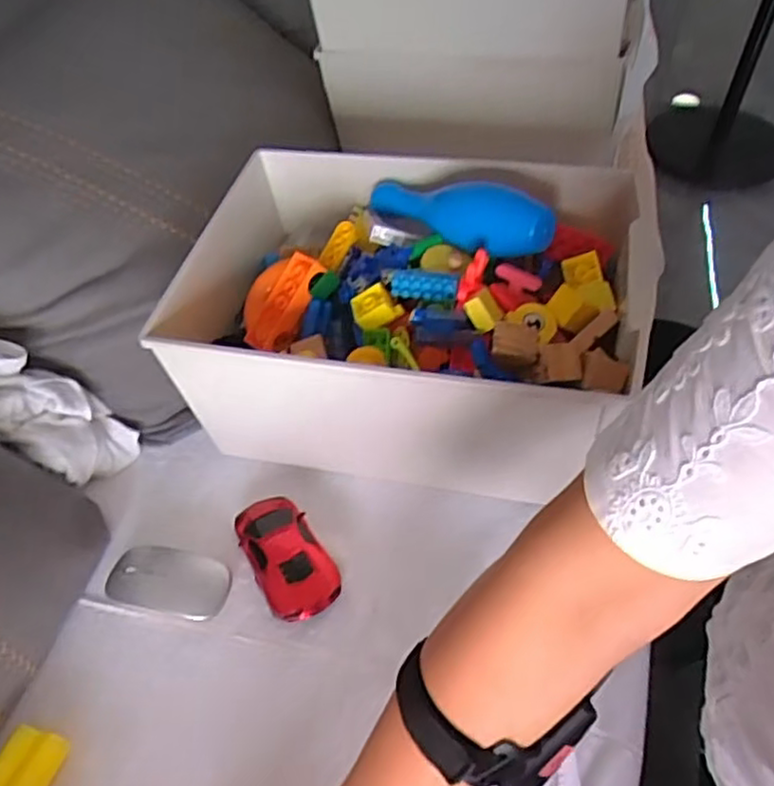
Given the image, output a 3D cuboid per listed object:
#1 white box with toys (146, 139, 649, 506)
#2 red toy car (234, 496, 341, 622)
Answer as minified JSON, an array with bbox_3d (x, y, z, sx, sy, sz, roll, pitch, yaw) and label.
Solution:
[{"bbox_3d":[0.012,-0.080,0.681,0.419,0.173,0.303,8,49,11],"label":"white box with toys"},{"bbox_3d":[-0.091,0.139,0.606,0.062,0.027,0.127,-24,51,-18],"label":"red toy car"}]

